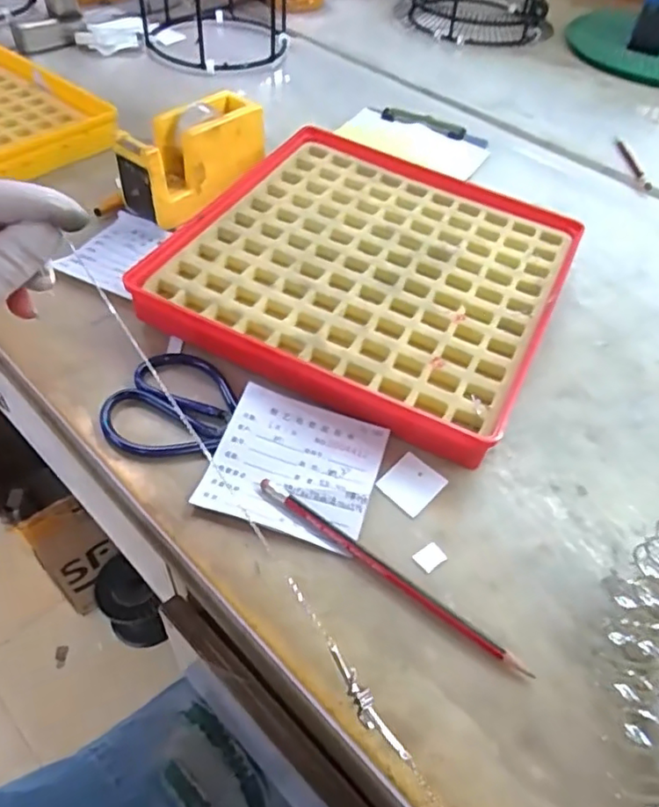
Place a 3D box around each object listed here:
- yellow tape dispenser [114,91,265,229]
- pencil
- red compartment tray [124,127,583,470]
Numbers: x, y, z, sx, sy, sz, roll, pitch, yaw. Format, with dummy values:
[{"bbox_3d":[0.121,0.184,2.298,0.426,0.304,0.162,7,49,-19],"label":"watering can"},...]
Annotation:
[{"bbox_3d":[-0.116,-0.208,0.509,0.049,0.078,0.134,35,56,23],"label":"yellow tape dispenser"},{"bbox_3d":[0.030,0.088,0.314,0.167,0.006,0.008,31,55,21],"label":"pencil"},{"bbox_3d":[0.039,-0.112,0.467,0.265,0.039,0.300,23,52,15],"label":"red compartment tray"}]

